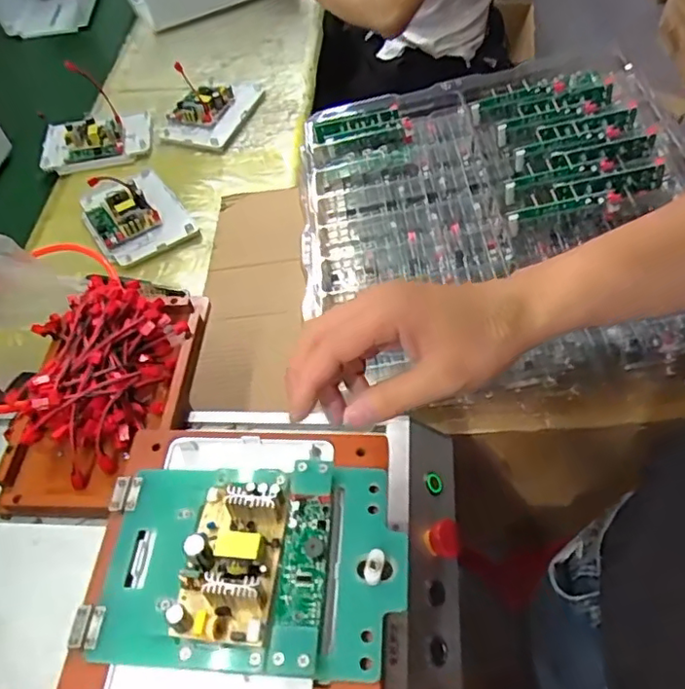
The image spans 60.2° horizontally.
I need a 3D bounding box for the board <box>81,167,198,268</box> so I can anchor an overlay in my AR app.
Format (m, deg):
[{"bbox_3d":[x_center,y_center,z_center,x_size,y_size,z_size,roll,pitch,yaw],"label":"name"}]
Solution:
[{"bbox_3d":[-0.327,-0.214,0.908,0.138,0.043,0.195,-31,56,-17],"label":"board"}]

